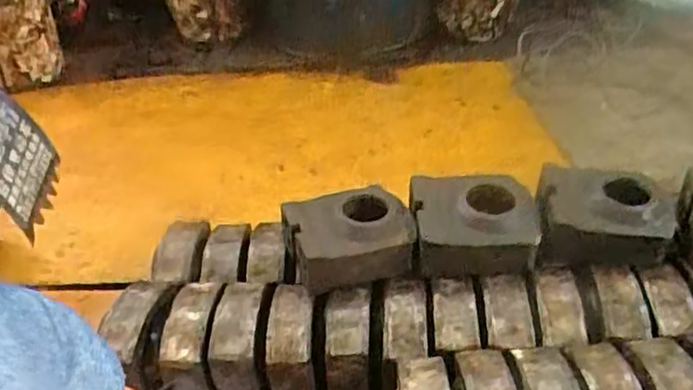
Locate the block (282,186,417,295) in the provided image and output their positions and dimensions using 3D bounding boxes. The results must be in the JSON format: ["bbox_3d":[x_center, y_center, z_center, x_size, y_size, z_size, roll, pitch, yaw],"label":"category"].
[{"bbox_3d":[0.004,0.068,1.006,0.187,0.086,0.137,-6,34,-1],"label":"block"}]

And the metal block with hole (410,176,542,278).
[{"bbox_3d":[0.193,0.049,1.037,0.187,0.089,0.167,-6,34,-2],"label":"metal block with hole"}]

